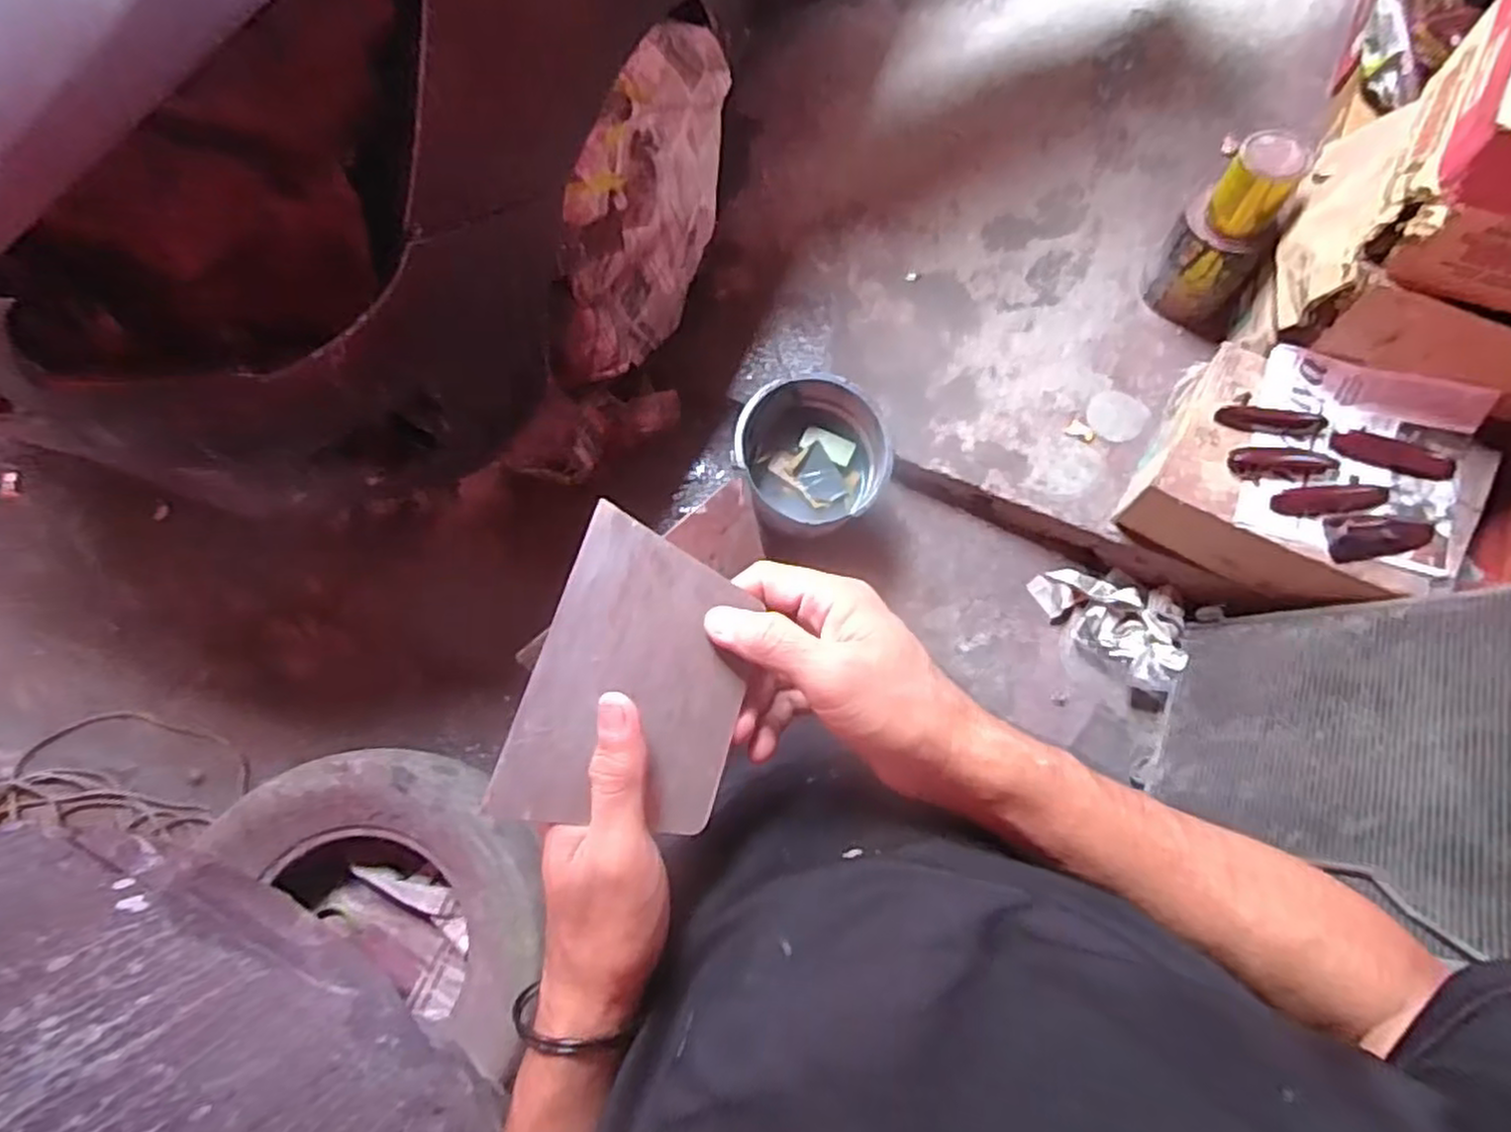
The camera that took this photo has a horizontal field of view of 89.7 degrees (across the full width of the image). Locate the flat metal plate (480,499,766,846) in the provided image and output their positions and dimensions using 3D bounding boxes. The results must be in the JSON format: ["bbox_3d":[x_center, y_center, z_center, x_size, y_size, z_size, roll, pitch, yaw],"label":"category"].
[{"bbox_3d":[-0.051,0.052,0.350,0.094,0.005,0.136,22,69,-17],"label":"flat metal plate"}]

